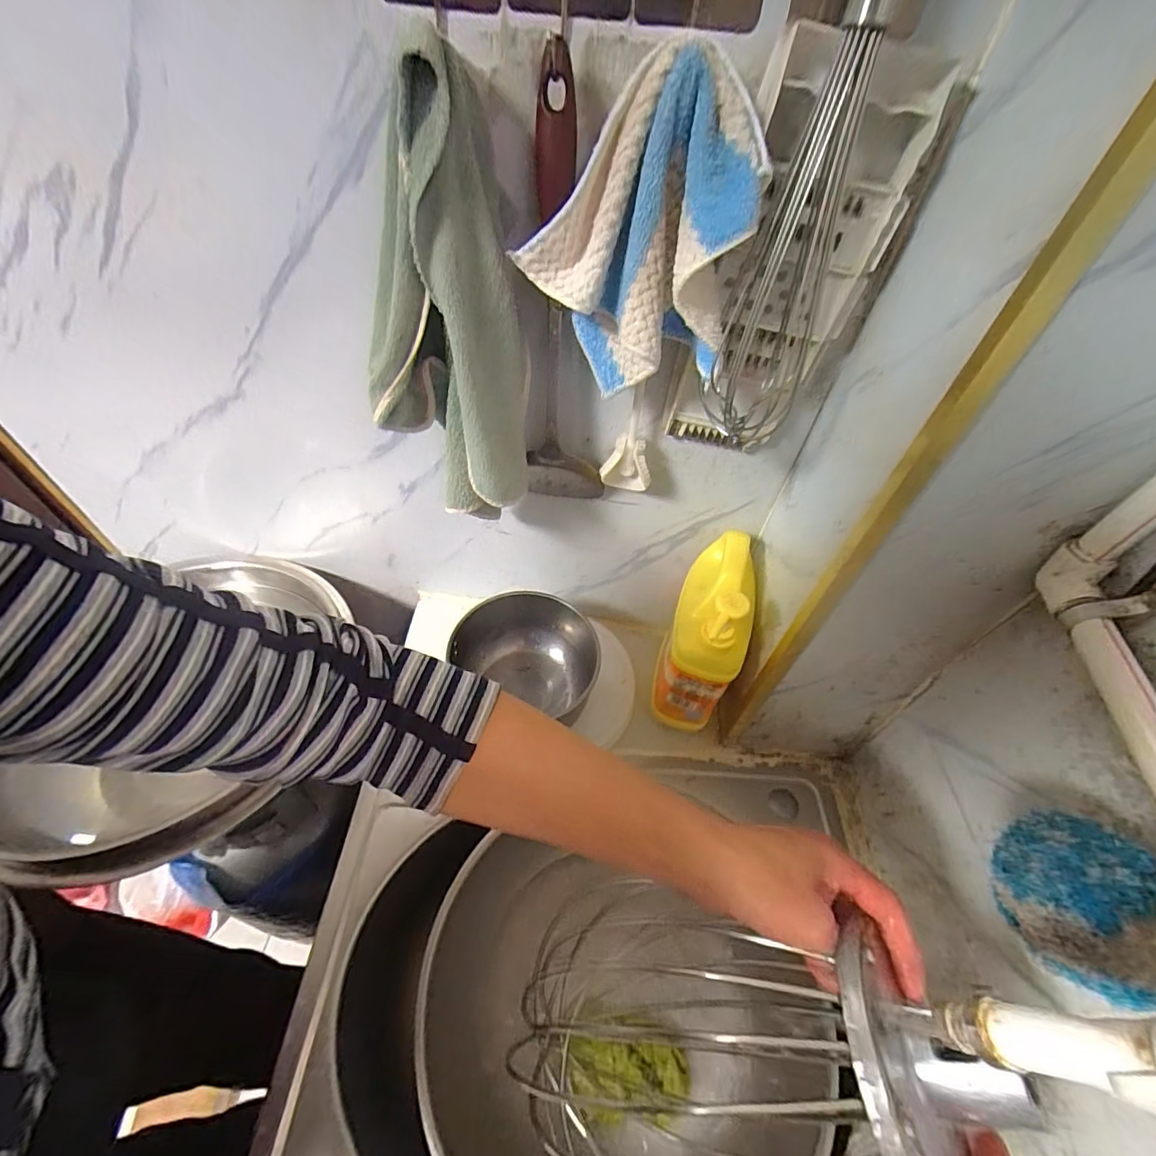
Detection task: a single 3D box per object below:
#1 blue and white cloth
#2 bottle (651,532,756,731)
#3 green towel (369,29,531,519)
[{"bbox_3d":[0.037,-0.209,0.325,0.136,0.169,0.064,17,51,11],"label":"blue and white cloth"},{"bbox_3d":[0.135,0.065,0.540,0.070,0.250,0.134,14,51,8],"label":"bottle"},{"bbox_3d":[-0.092,-0.180,0.363,0.101,0.270,0.080,14,51,8],"label":"green towel"}]

